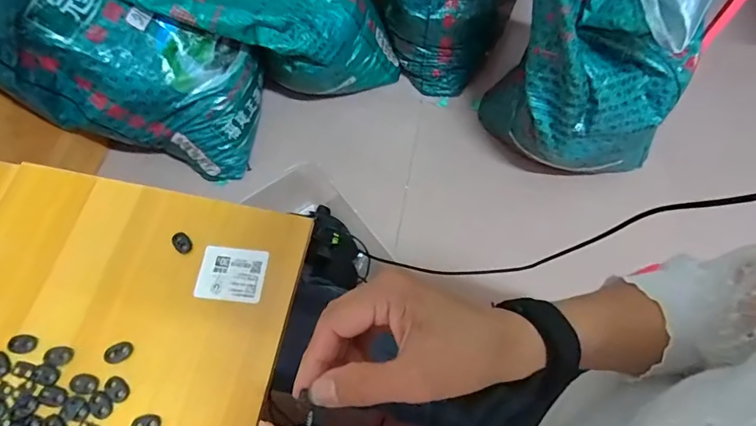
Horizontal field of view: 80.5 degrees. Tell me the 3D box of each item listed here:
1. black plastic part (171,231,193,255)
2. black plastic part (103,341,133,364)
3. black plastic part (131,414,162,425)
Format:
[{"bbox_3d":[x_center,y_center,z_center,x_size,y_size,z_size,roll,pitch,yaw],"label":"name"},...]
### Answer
[{"bbox_3d":[-0.184,0.027,0.418,0.014,0.007,0.022,-34,72,-17],"label":"black plastic part"},{"bbox_3d":[-0.218,0.117,0.375,0.022,0.004,0.015,-35,72,-17],"label":"black plastic part"},{"bbox_3d":[-0.185,0.169,0.355,0.022,0.005,0.016,2,65,-2],"label":"black plastic part"}]

